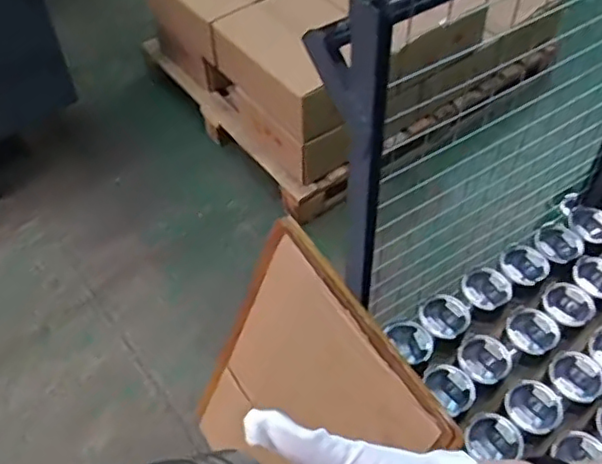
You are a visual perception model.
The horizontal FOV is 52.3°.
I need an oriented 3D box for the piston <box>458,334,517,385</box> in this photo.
[{"bbox_3d":[0.358,0.253,1.203,0.102,0.056,0.105,22,55,19],"label":"piston"}]

